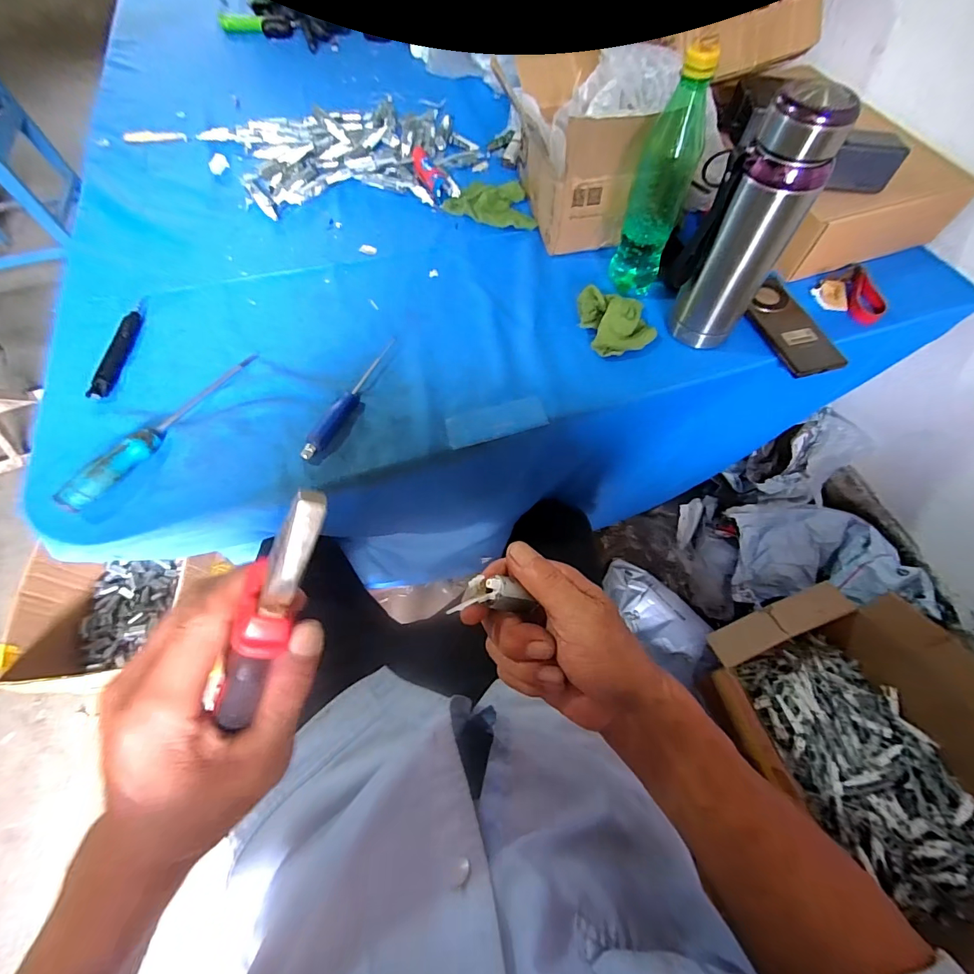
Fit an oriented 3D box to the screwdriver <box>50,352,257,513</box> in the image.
[{"bbox_3d":[-0.355,-0.075,0.482,0.027,0.032,0.243,24,65,12],"label":"screwdriver"}]

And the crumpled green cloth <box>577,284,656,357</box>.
[{"bbox_3d":[0.165,-0.210,0.547,0.084,0.025,0.092,-12,63,-6],"label":"crumpled green cloth"}]

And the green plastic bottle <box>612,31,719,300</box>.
[{"bbox_3d":[0.200,-0.339,0.508,0.060,0.250,0.059,21,65,11],"label":"green plastic bottle"}]

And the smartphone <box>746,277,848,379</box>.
[{"bbox_3d":[0.387,-0.203,0.556,0.085,0.015,0.147,-16,63,-8],"label":"smartphone"}]

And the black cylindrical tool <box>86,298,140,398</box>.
[{"bbox_3d":[-0.458,-0.174,0.545,0.023,0.014,0.162,-4,63,-2],"label":"black cylindrical tool"}]

